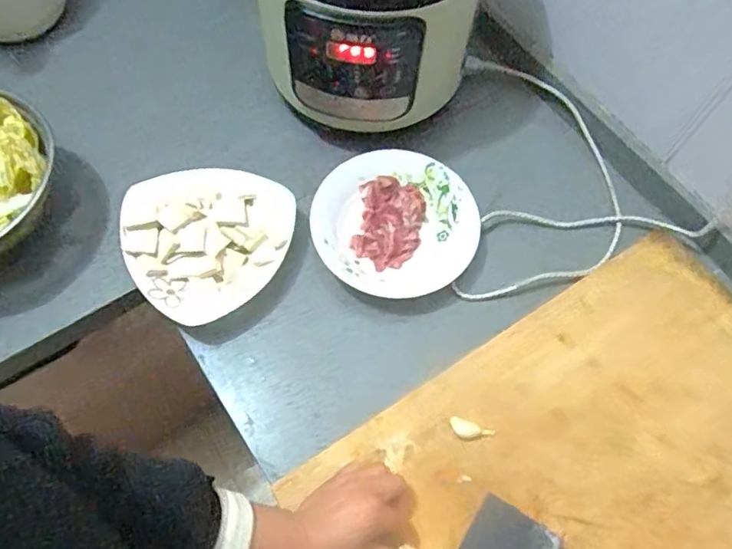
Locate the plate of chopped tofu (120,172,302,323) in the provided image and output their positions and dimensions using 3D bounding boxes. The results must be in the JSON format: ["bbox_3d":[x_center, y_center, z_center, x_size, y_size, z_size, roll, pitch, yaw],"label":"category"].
[{"bbox_3d":[-0.178,-0.042,0.668,0.192,0.055,0.183,1,66,-2],"label":"plate of chopped tofu"}]

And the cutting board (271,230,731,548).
[{"bbox_3d":[0.231,0.211,0.564,0.536,0.019,0.351,-31,70,-15],"label":"cutting board"}]

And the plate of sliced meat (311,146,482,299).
[{"bbox_3d":[0.040,-0.062,0.691,0.191,0.032,0.195,1,66,-2],"label":"plate of sliced meat"}]

